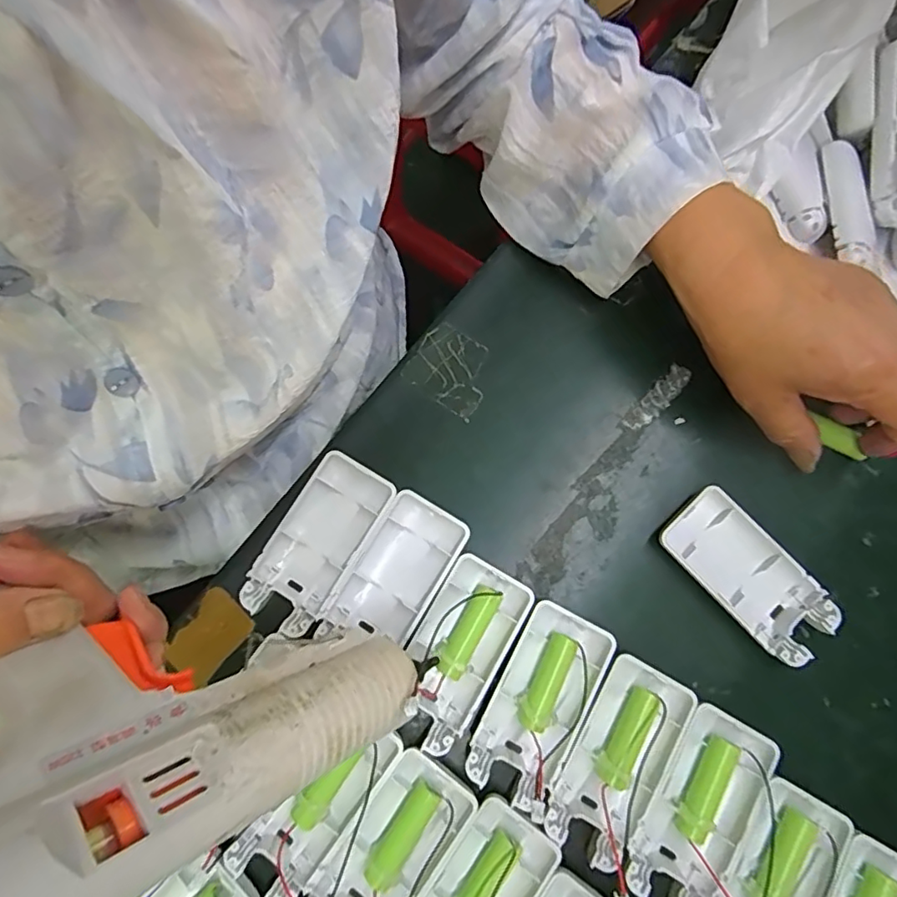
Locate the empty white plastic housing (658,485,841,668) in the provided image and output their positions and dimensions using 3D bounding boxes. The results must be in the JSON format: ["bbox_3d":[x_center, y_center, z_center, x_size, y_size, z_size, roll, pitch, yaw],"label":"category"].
[{"bbox_3d":[0.161,0.068,0.302,0.045,0.015,0.093,-41,80,-10],"label":"empty white plastic housing"}]

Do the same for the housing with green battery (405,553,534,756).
[{"bbox_3d":[0.005,0.105,0.291,0.046,0.014,0.091,29,78,6],"label":"housing with green battery"}]

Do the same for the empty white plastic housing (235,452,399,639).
[{"bbox_3d":[-0.071,0.050,0.303,0.043,0.012,0.093,31,78,7],"label":"empty white plastic housing"}]

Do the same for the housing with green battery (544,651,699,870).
[{"bbox_3d":[0.085,0.155,0.279,0.043,0.015,0.093,31,78,7],"label":"housing with green battery"}]

